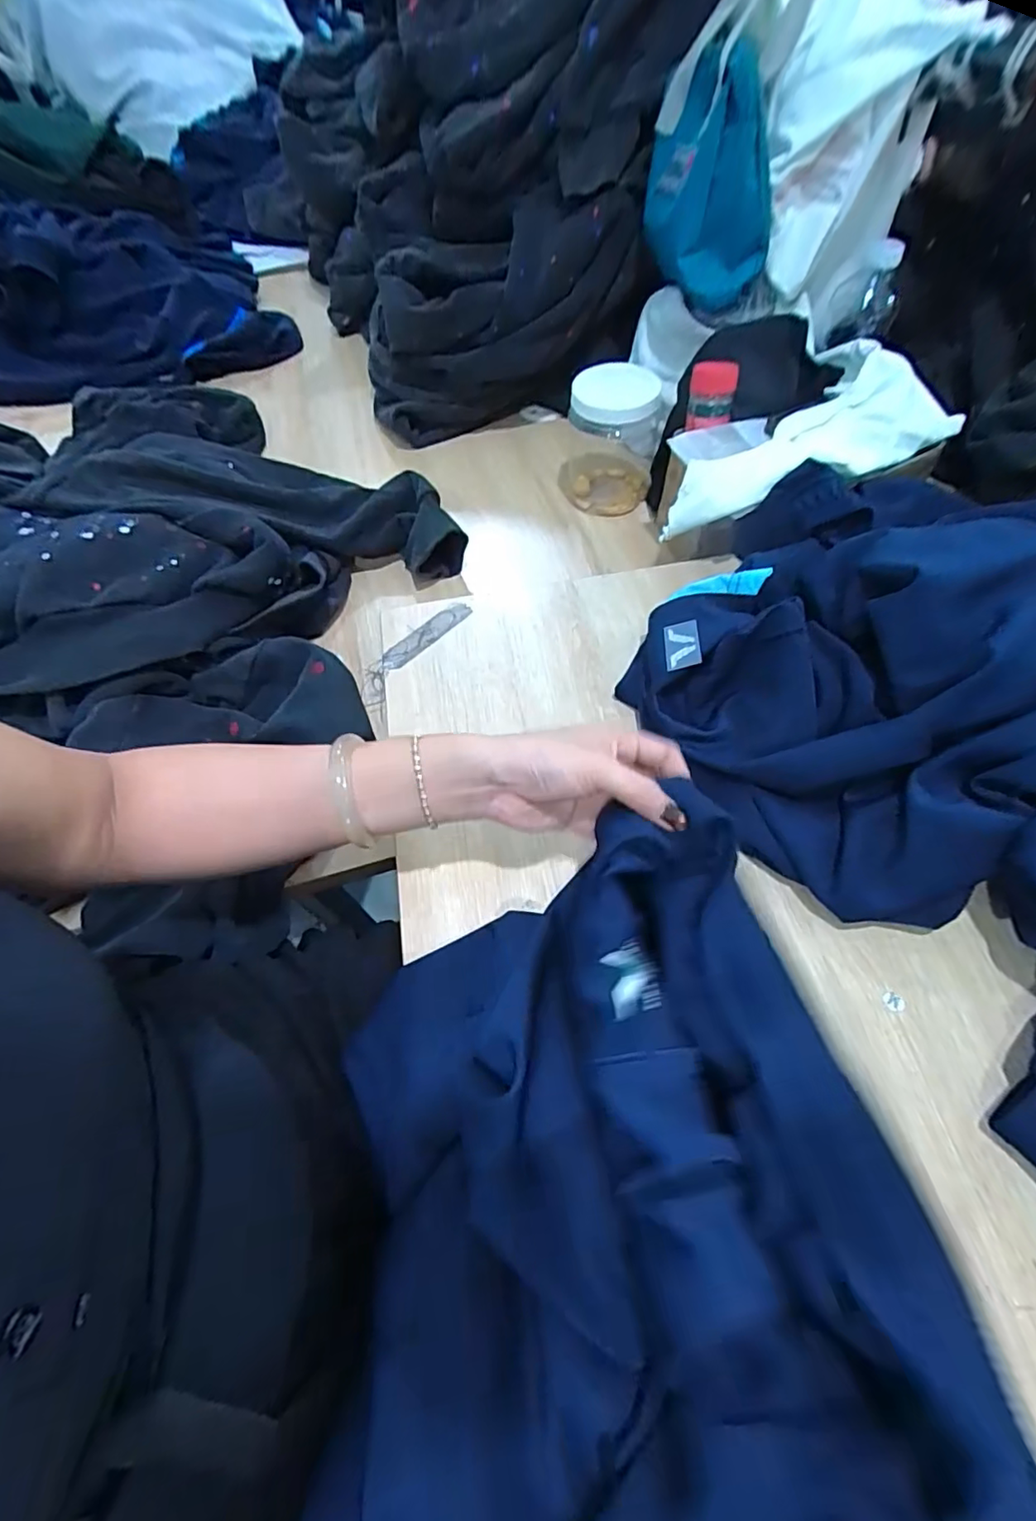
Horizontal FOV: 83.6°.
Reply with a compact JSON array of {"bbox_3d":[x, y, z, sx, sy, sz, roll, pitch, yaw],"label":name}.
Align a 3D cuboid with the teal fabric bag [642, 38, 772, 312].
[{"bbox_3d":[0.189,-0.570,0.571,0.103,0.158,0.135,1,58,2],"label":"teal fabric bag"}]

